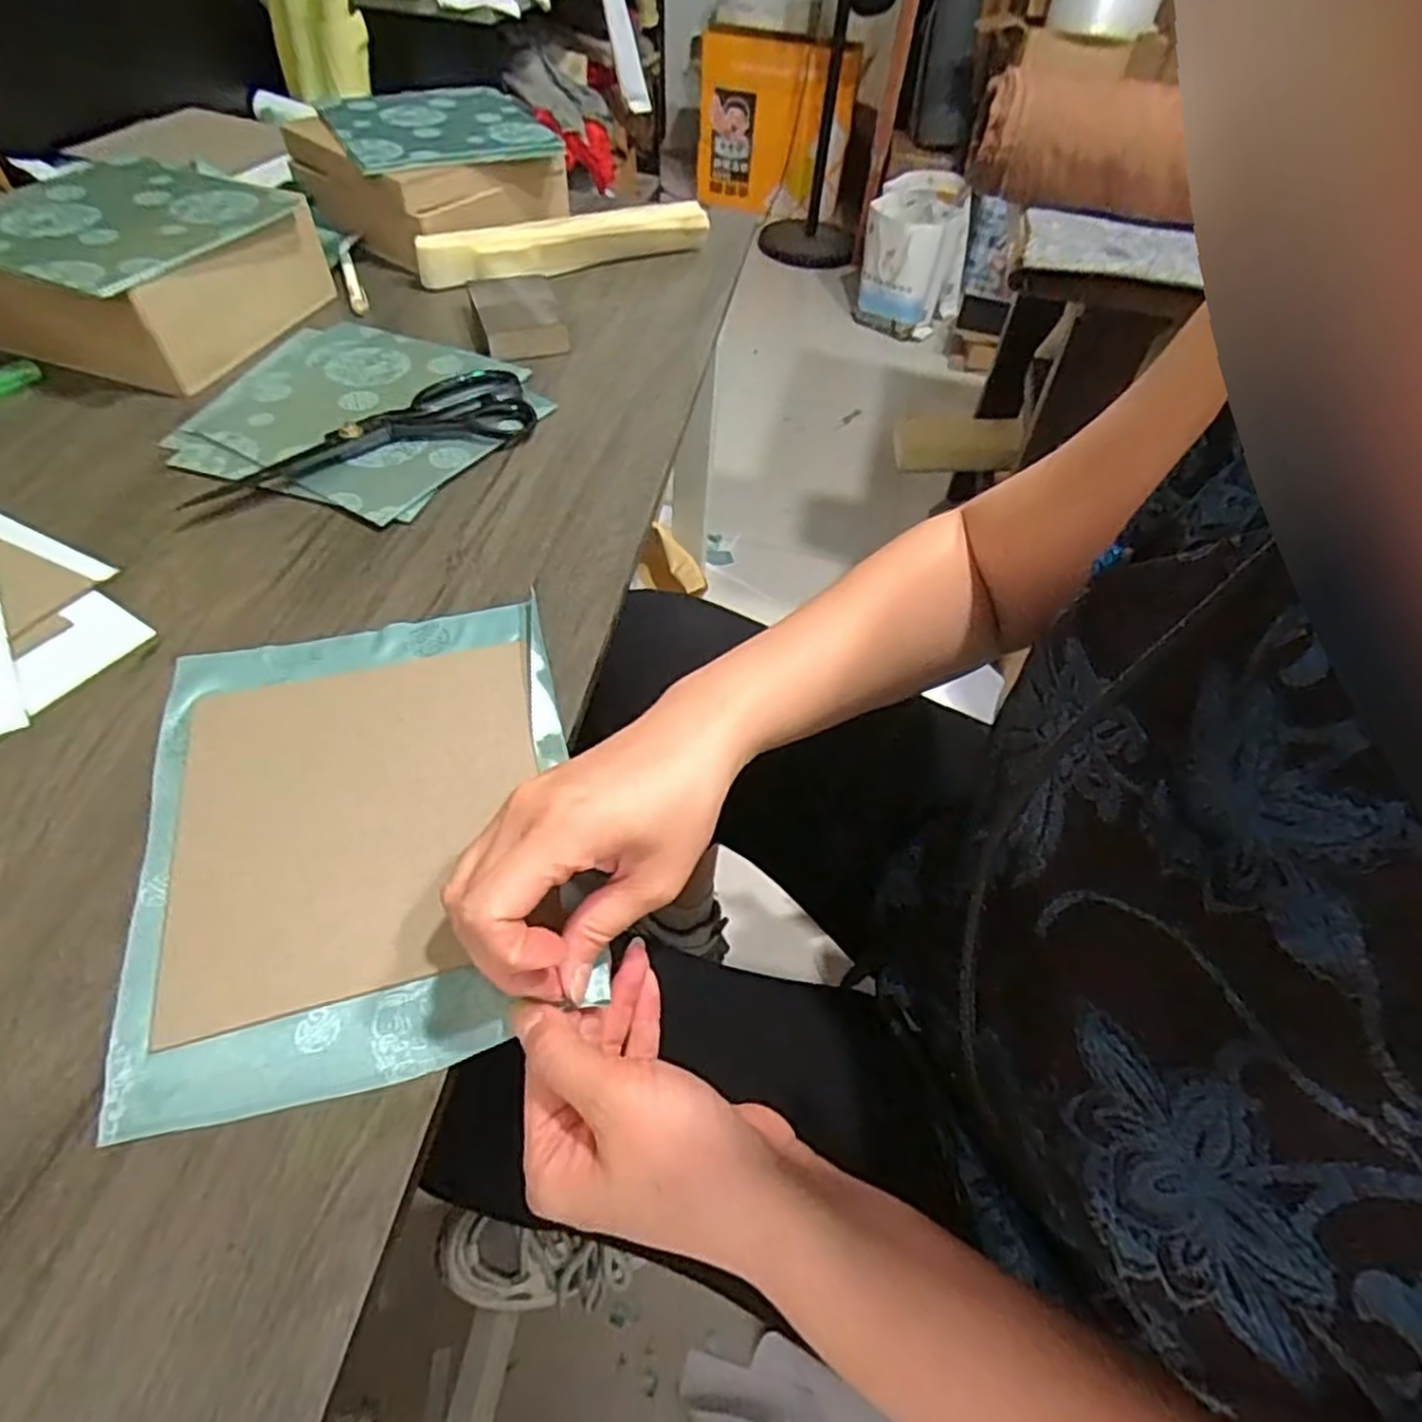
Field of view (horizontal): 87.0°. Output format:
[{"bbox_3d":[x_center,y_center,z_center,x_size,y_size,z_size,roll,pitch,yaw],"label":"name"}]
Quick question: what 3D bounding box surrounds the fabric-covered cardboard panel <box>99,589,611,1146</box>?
[{"bbox_3d":[-0.165,0.048,0.361,0.188,0.008,0.245,-12,54,-11],"label":"fabric-covered cardboard panel"}]

